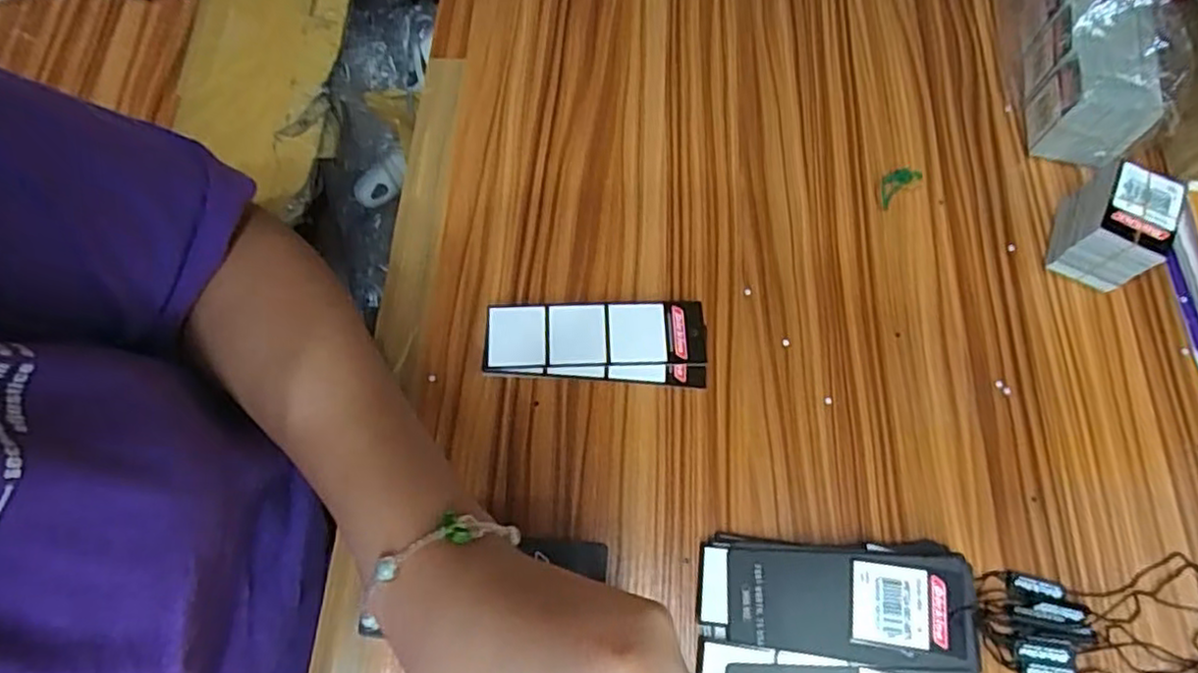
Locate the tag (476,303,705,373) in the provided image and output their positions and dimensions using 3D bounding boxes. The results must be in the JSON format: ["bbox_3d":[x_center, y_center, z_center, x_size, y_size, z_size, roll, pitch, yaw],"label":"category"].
[{"bbox_3d":[-0.002,-0.001,0.370,0.119,0.006,0.037,-2,68,-2],"label":"tag"}]

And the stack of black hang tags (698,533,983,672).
[{"bbox_3d":[0.111,0.126,0.322,0.120,0.029,0.055,2,68,0],"label":"stack of black hang tags"}]

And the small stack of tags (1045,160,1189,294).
[{"bbox_3d":[0.293,-0.061,0.387,0.043,0.054,0.051,27,70,9],"label":"small stack of tags"}]

